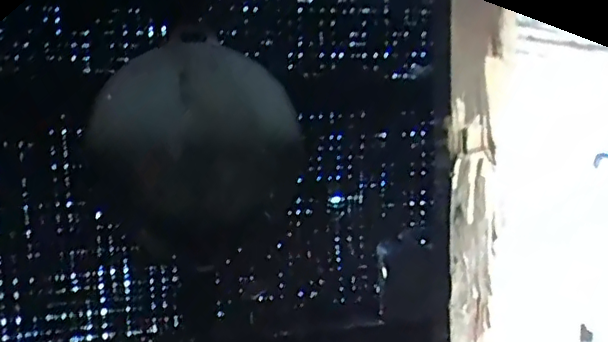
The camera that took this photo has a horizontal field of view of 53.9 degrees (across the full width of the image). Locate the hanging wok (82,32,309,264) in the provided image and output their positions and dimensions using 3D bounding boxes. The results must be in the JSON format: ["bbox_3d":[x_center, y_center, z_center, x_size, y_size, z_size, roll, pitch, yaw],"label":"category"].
[{"bbox_3d":[-0.310,-0.057,1.769,0.607,0.601,0.164,32,9,-12],"label":"hanging wok"}]

